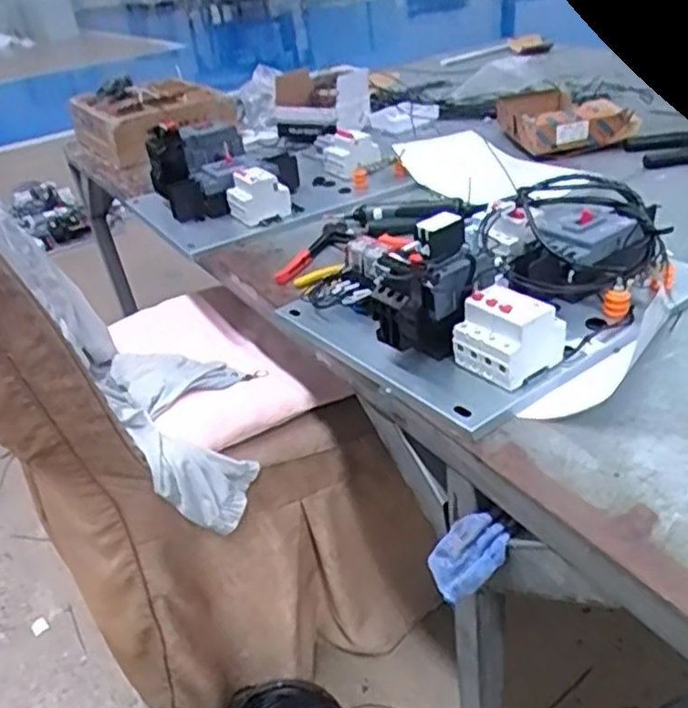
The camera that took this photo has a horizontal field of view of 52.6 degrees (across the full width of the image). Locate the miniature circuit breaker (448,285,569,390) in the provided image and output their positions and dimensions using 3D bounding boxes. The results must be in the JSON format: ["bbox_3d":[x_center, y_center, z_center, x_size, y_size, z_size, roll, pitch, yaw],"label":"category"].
[{"bbox_3d":[0.159,-0.016,0.668,0.084,0.084,0.073,-24,36,-25],"label":"miniature circuit breaker"}]

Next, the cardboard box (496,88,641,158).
[{"bbox_3d":[0.411,-0.446,1.317,0.199,0.072,0.233,-12,33,-7],"label":"cardboard box"}]

